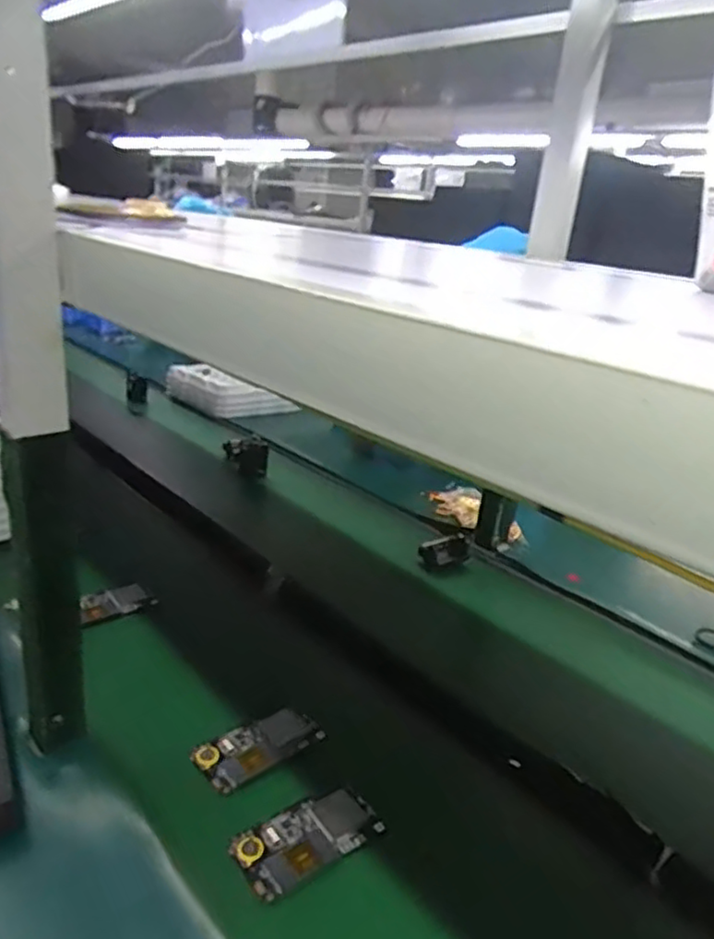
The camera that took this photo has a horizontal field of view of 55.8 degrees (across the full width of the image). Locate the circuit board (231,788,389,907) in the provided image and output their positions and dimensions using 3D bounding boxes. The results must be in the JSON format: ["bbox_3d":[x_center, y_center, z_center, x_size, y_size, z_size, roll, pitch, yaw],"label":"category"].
[{"bbox_3d":[-0.041,0.312,0.573,0.119,0.009,0.059,-12,33,-35],"label":"circuit board"}]

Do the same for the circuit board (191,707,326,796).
[{"bbox_3d":[-0.096,0.273,0.665,0.119,0.015,0.062,-17,30,-41],"label":"circuit board"}]

